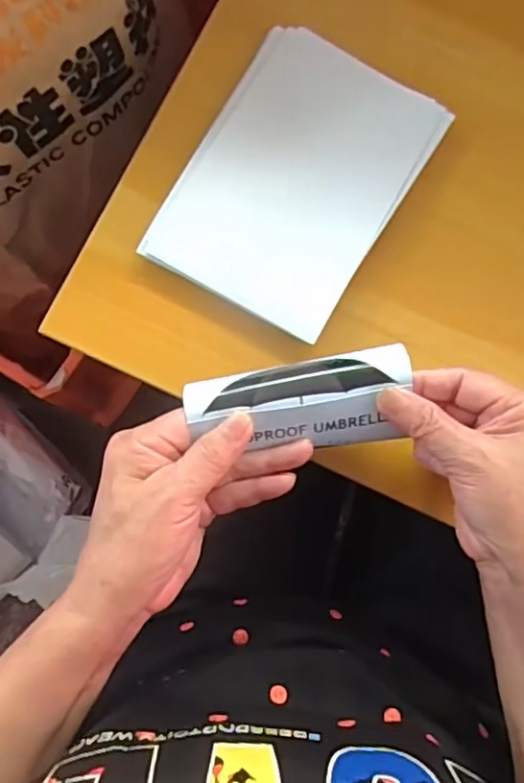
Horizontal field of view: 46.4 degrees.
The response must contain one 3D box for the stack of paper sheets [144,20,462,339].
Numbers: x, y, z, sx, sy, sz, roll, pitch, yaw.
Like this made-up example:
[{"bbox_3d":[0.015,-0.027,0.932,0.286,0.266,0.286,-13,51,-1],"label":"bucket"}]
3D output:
[{"bbox_3d":[0.022,-0.135,0.390,0.128,0.014,0.177,29,82,2],"label":"stack of paper sheets"}]

